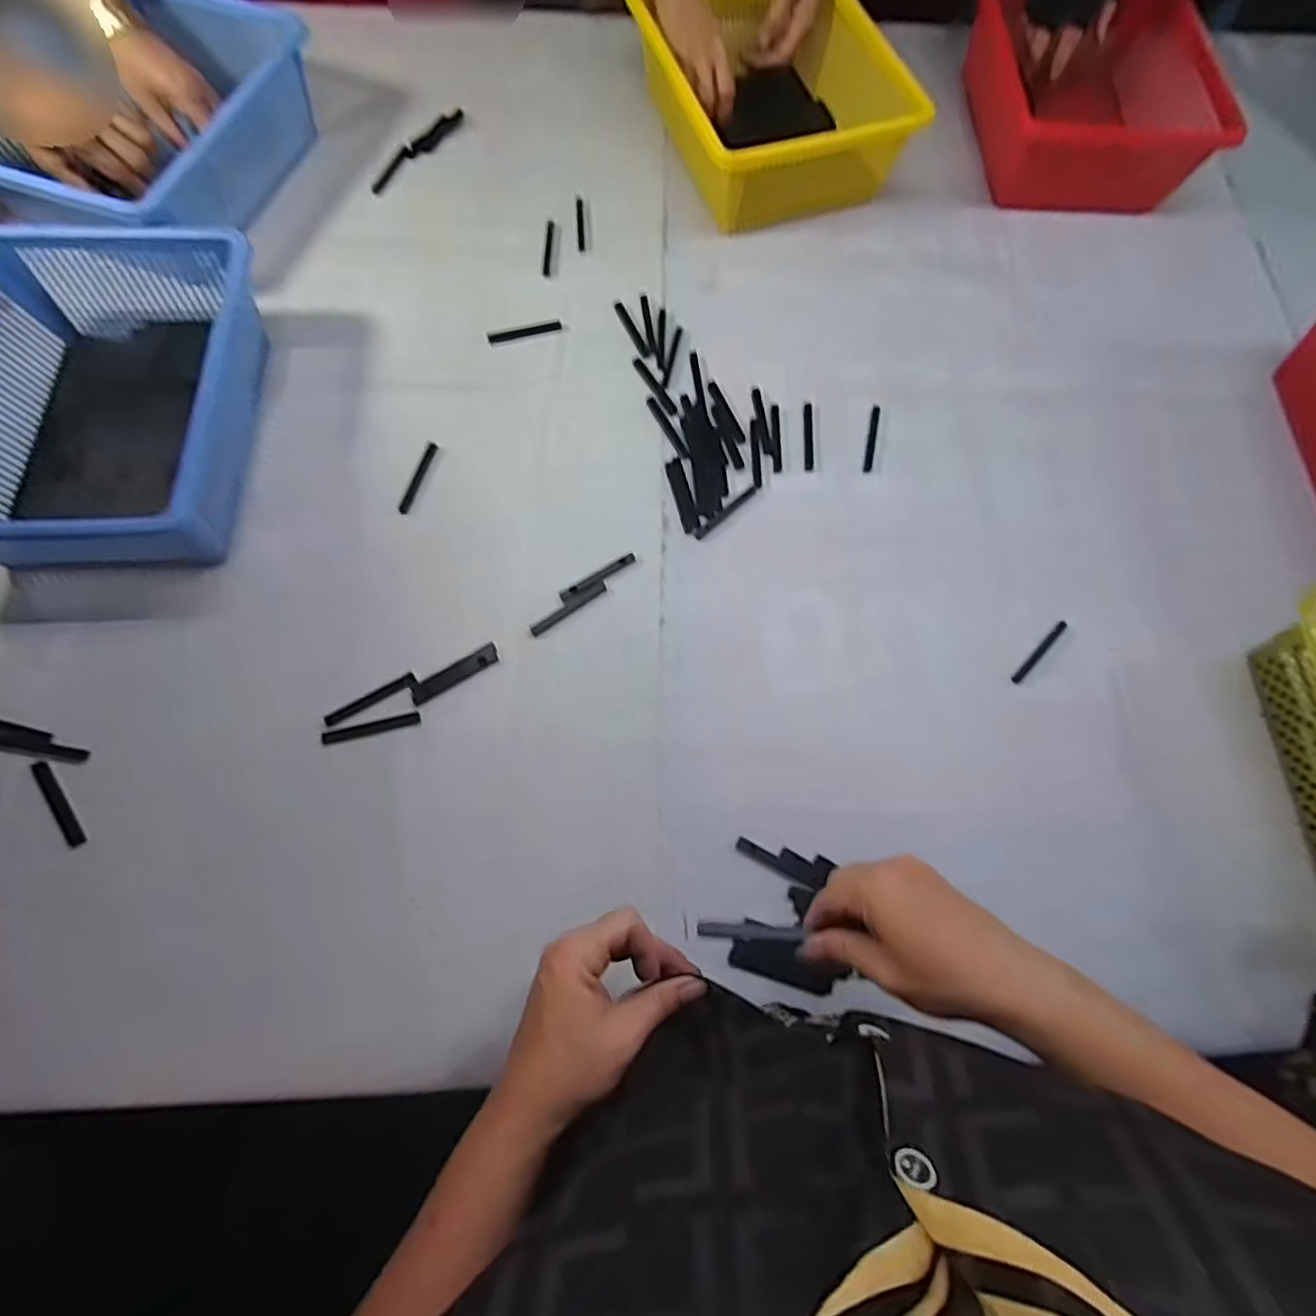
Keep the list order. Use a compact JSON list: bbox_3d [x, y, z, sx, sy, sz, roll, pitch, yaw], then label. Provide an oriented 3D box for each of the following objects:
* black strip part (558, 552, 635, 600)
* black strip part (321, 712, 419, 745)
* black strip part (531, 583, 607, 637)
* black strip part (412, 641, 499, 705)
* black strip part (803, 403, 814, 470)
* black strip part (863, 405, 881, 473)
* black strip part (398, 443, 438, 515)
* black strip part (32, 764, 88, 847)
[{"bbox_3d":[-0.052,-0.071,0.584,0.074,0.004,0.010,-31,74,-13],"label":"black strip part"},{"bbox_3d":[-0.227,0.056,0.528,0.075,0.004,0.010,-12,71,-7],"label":"black strip part"},{"bbox_3d":[-0.077,-0.043,0.573,0.074,0.004,0.009,-35,75,-14],"label":"black strip part"},{"bbox_3d":[-0.167,0.012,0.549,0.076,0.006,0.017,-32,74,-13],"label":"black strip part"},{"bbox_3d":[0.145,-0.213,0.642,0.009,0.004,0.074,4,70,0],"label":"black strip part"},{"bbox_3d":[0.207,-0.212,0.644,0.010,0.004,0.076,13,70,3],"label":"black strip part"},{"bbox_3d":[-0.221,-0.167,0.615,0.009,0.004,0.078,15,70,4],"label":"black strip part"},{"bbox_3d":[-0.453,0.110,0.502,0.010,0.004,0.074,-35,75,-14],"label":"black strip part"}]

